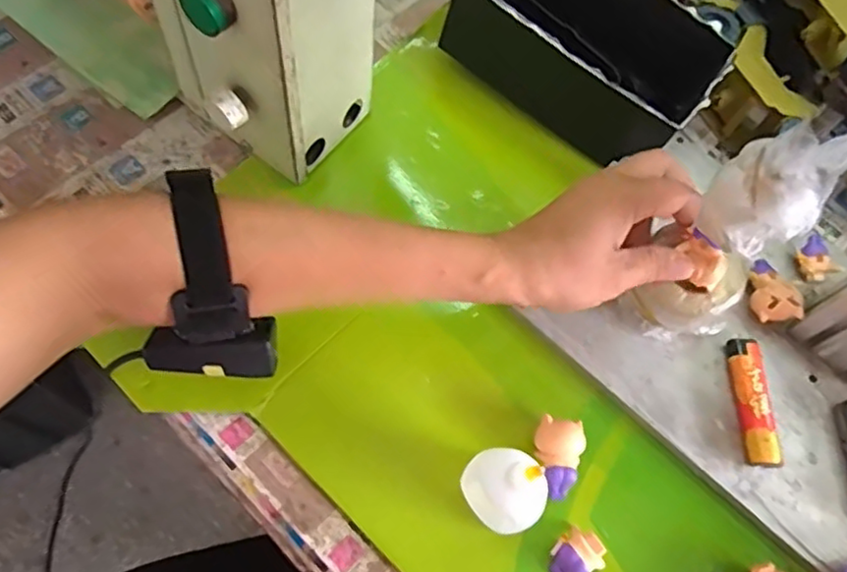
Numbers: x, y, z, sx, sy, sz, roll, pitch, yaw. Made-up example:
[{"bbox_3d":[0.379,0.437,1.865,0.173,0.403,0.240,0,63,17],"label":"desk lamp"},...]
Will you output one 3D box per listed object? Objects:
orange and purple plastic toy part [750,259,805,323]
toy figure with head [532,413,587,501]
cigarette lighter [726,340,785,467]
[{"bbox_3d":[0.235,0.002,0.440,0.027,0.023,0.047,-2,67,-3],"label":"orange and purple plastic toy part"},{"bbox_3d":[0.081,0.105,0.393,0.029,0.024,0.045,8,67,1],"label":"toy figure with head"},{"bbox_3d":[0.211,0.074,0.415,0.021,0.011,0.080,0,67,-2],"label":"cigarette lighter"}]

